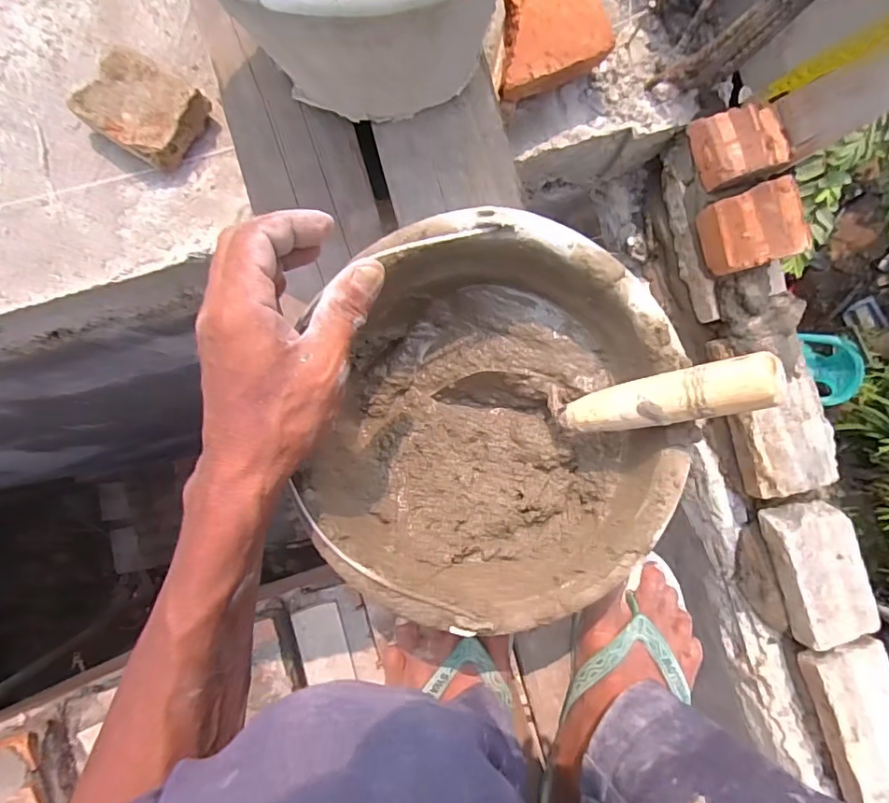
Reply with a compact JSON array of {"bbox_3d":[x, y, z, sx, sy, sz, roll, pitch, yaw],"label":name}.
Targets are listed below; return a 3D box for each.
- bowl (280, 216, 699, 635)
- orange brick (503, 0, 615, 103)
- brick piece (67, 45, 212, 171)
[{"bbox_3d":[0.036,0.017,0.368,0.212,0.094,0.245,19,88,-1],"label":"bowl"},{"bbox_3d":[0.100,-0.369,0.530,0.121,0.046,0.097,-25,90,-2],"label":"orange brick"},{"bbox_3d":[-0.306,-0.298,0.539,0.109,0.039,0.087,30,88,-1],"label":"brick piece"}]

